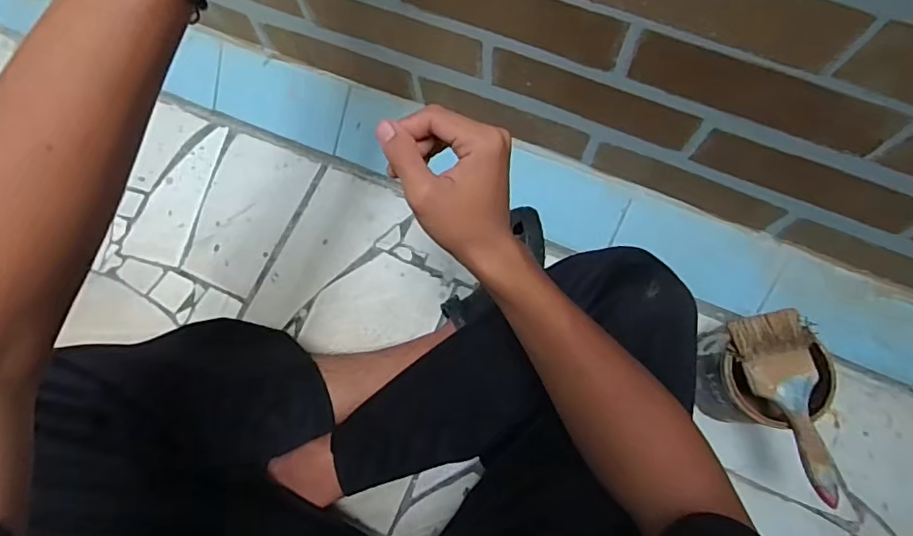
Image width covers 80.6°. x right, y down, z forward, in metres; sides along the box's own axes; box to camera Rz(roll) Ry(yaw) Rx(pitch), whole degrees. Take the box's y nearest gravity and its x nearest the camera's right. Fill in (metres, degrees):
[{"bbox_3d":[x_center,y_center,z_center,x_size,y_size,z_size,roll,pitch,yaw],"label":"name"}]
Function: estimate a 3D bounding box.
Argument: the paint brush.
[{"bbox_3d":[0.349,0.132,0.540,0.078,0.022,0.182,-18,75,-4],"label":"paint brush"}]

